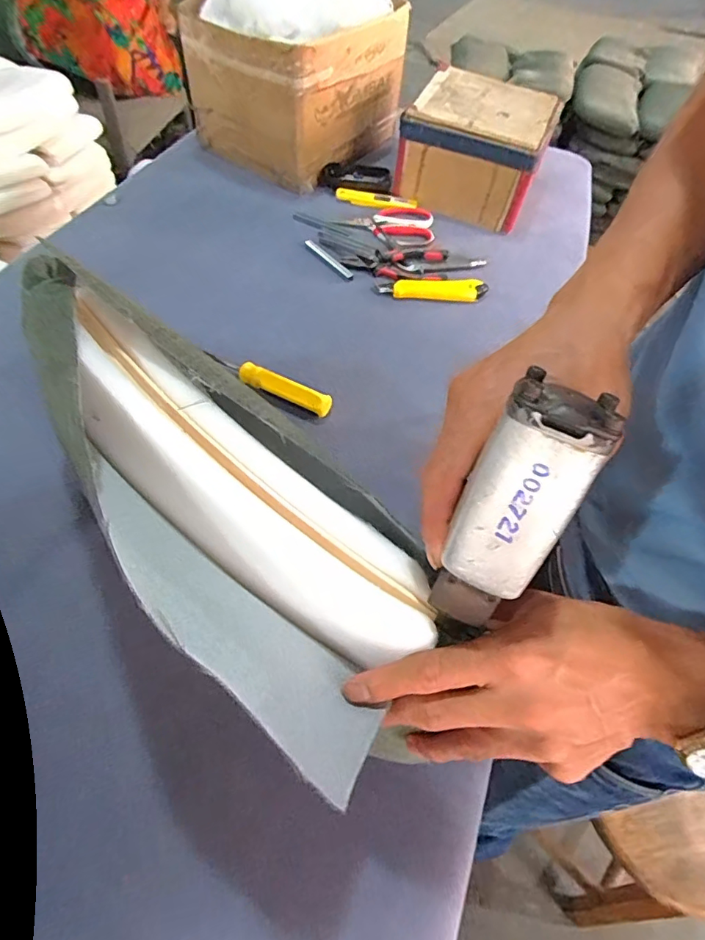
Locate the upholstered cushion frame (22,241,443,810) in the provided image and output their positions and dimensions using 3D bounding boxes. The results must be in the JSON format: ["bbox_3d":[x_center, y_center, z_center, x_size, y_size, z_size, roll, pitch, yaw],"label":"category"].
[{"bbox_3d":[-0.092,0.000,0.300,0.124,0.070,0.344,-36,73,-24],"label":"upholstered cushion frame"}]

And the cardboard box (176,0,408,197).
[{"bbox_3d":[-0.086,-0.649,0.838,0.245,0.202,0.288,32,60,17],"label":"cardboard box"}]

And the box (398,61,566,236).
[{"bbox_3d":[0.205,-0.527,0.811,0.210,0.127,0.209,23,58,11],"label":"box"}]

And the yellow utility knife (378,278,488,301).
[{"bbox_3d":[0.115,-0.257,0.694,0.150,0.012,0.034,-1,56,-5],"label":"yellow utility knife"}]

